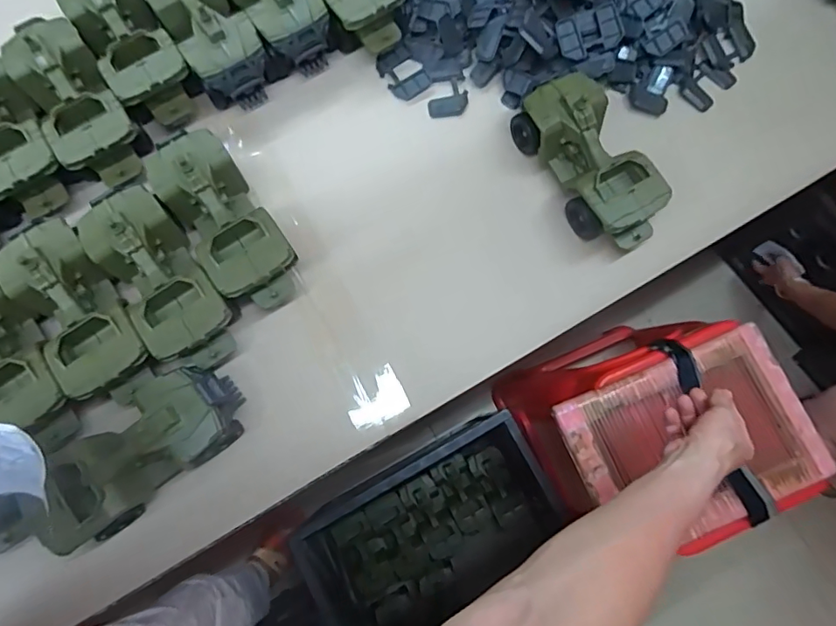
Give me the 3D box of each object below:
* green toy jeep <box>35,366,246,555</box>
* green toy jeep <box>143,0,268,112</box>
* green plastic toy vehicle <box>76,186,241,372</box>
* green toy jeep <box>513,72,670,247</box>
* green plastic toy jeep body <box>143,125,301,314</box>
[{"bbox_3d":[-0.252,0.127,0.471,0.183,0.075,0.079,-38,81,-8],"label":"green toy jeep"},{"bbox_3d":[-0.239,-0.318,0.570,0.090,0.078,0.182,-28,80,-6],"label":"green toy jeep"},{"bbox_3d":[-0.252,-0.029,0.511,0.087,0.085,0.185,-37,81,-8],"label":"green plastic toy vehicle"},{"bbox_3d":[0.180,-0.155,0.542,0.086,0.077,0.190,-28,80,-6],"label":"green toy jeep"},{"bbox_3d":[-0.197,-0.093,0.526,0.083,0.081,0.197,-34,80,-7],"label":"green plastic toy jeep body"}]

